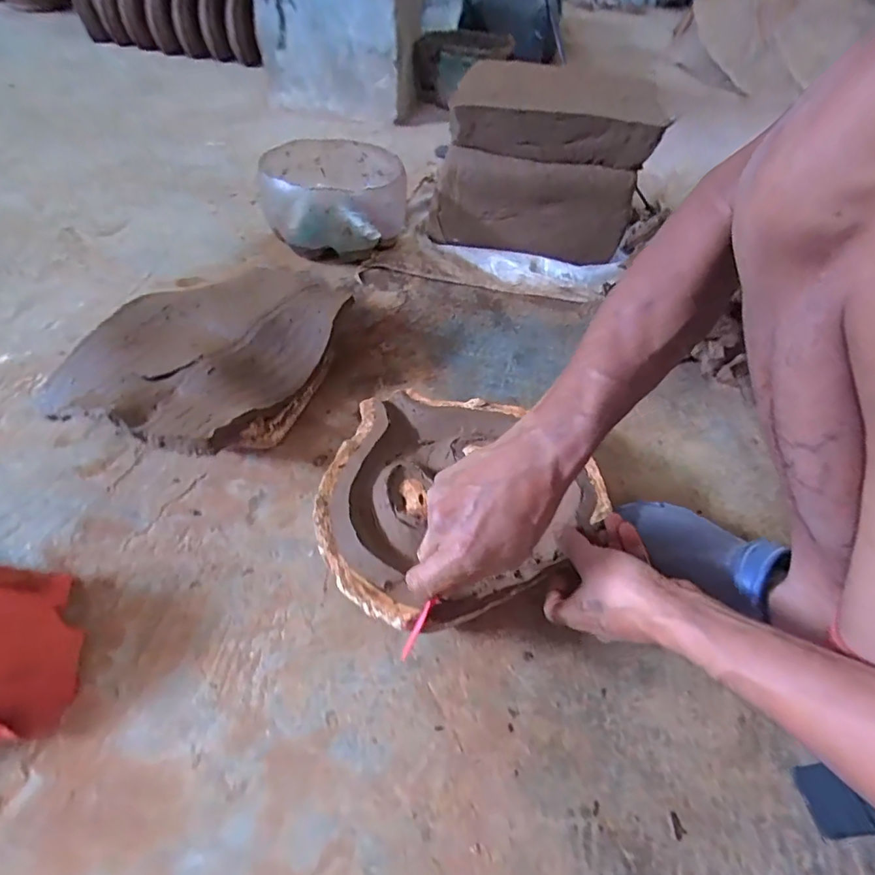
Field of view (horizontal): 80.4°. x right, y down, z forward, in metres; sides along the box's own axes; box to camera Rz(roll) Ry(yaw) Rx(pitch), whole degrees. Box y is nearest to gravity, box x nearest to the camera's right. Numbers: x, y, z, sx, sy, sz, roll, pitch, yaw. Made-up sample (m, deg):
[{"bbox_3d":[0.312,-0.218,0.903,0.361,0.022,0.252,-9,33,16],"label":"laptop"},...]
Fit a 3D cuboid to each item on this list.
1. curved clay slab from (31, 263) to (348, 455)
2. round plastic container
[{"bbox_3d":[-0.277,-0.105,0.651,0.256,0.080,0.328,19,49,11],"label":"curved clay slab"},{"bbox_3d":[-0.180,-0.417,0.913,0.235,0.135,0.246,0,48,-7],"label":"round plastic container"}]

